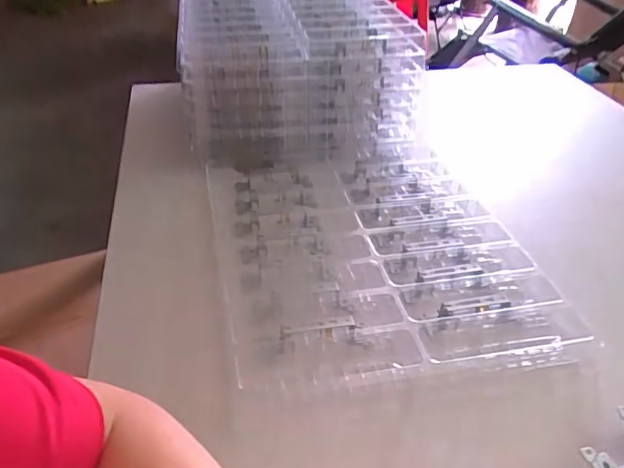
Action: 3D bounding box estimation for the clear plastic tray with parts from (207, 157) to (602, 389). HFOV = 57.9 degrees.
[{"bbox_3d":[0.063,0.009,0.659,0.332,0.030,0.396,-4,35,-9],"label":"clear plastic tray with parts"}]

